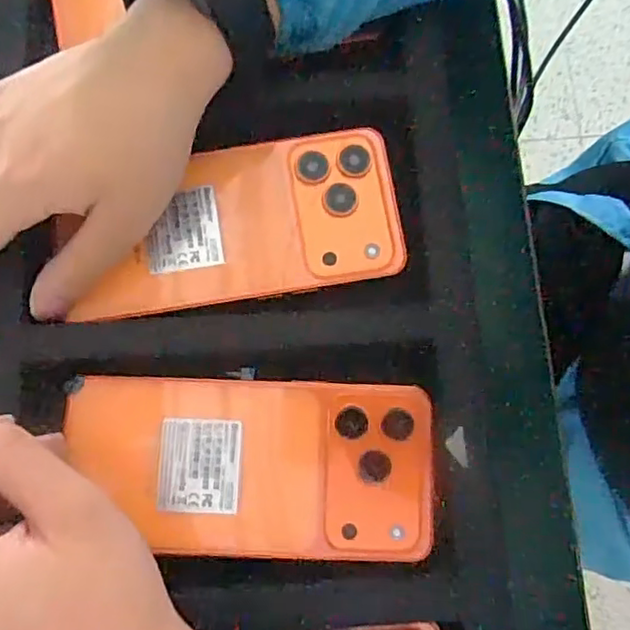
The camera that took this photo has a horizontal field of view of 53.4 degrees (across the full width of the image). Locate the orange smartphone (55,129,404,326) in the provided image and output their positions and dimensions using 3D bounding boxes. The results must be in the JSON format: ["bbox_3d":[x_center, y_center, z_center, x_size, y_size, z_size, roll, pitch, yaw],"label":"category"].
[{"bbox_3d":[-0.037,-0.044,0.298,0.154,0.007,0.074,-9,79,-2],"label":"orange smartphone"}]

